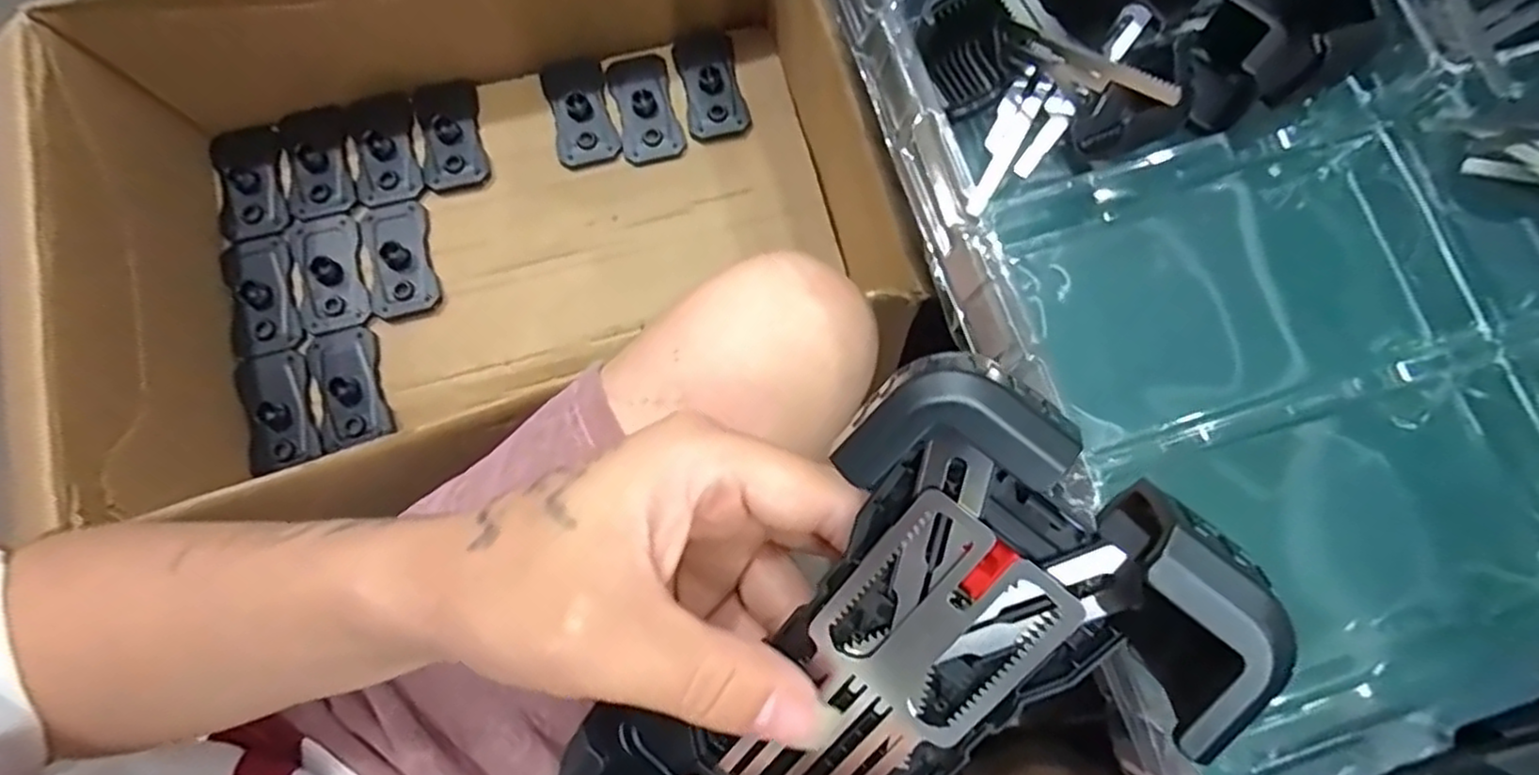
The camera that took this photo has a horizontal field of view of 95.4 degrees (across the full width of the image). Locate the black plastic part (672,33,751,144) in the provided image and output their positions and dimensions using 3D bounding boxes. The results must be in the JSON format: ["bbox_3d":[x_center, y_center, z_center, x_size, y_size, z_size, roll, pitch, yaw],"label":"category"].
[{"bbox_3d":[-0.059,-0.302,0.683,0.057,0.015,0.124,-13,79,-3],"label":"black plastic part"}]

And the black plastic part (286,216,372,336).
[{"bbox_3d":[-0.404,-0.105,0.637,0.060,0.017,0.108,-16,79,-4],"label":"black plastic part"}]

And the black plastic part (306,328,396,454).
[{"bbox_3d":[-0.375,0.000,0.619,0.058,0.028,0.102,-16,79,-4],"label":"black plastic part"}]

